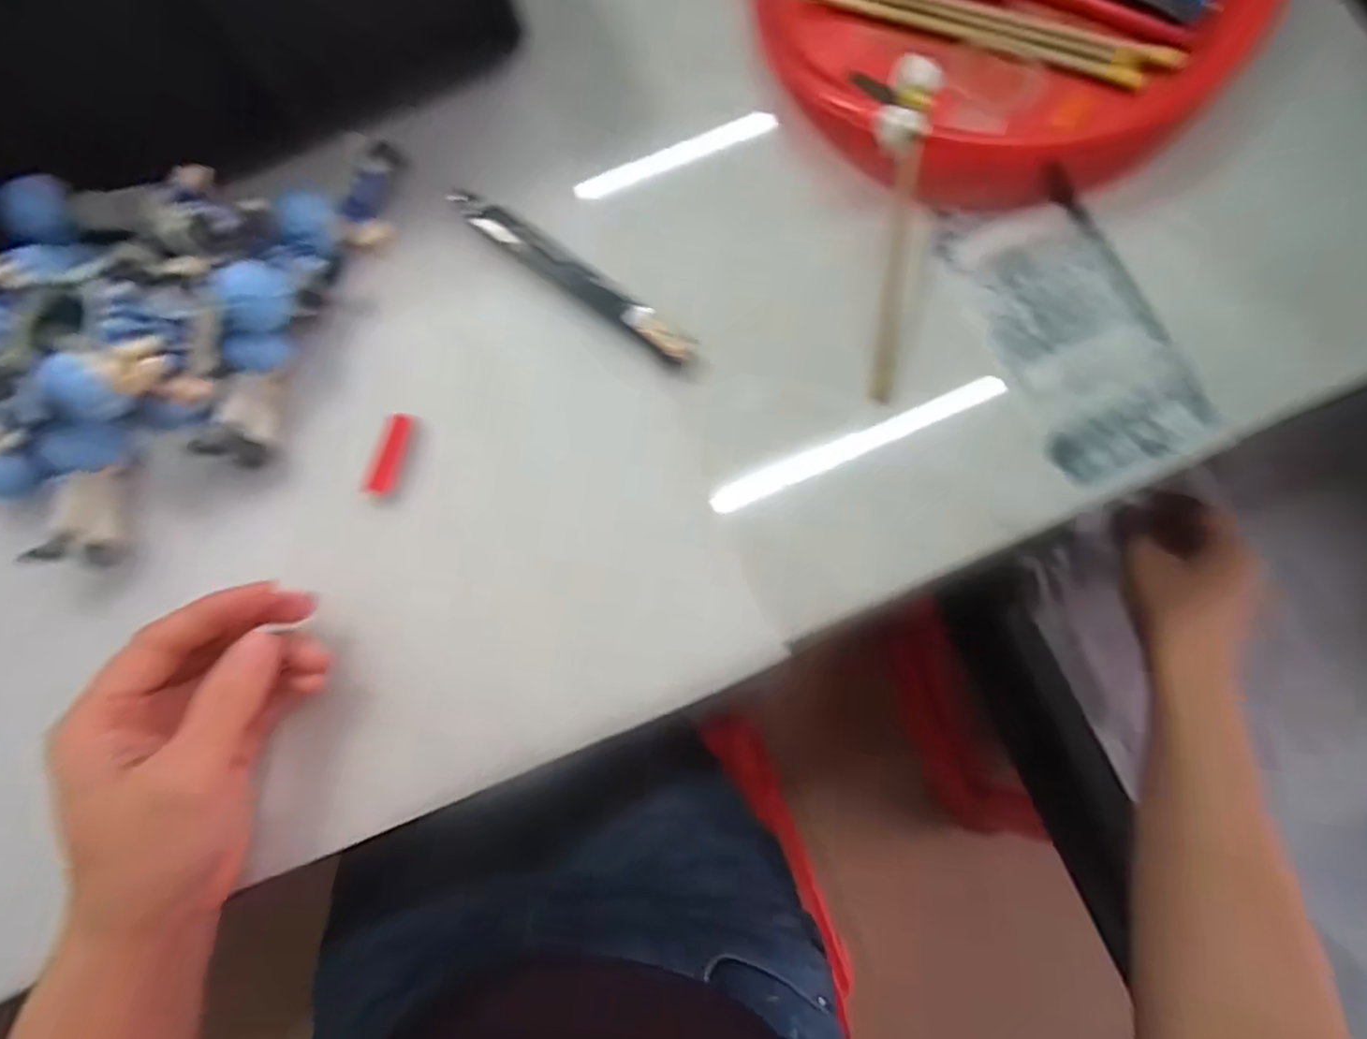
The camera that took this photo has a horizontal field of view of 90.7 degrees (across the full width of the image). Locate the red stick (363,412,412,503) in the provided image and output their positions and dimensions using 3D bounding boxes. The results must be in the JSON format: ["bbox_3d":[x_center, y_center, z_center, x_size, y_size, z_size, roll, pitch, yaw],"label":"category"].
[{"bbox_3d":[-0.132,-0.028,0.301,0.010,0.007,0.040,16,79,4],"label":"red stick"}]

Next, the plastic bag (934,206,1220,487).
[{"bbox_3d":[0.182,-0.090,0.314,0.074,0.004,0.138,-22,78,-3],"label":"plastic bag"}]

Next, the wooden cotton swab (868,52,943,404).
[{"bbox_3d":[0.093,-0.127,0.301,0.021,0.008,0.144,5,97,2],"label":"wooden cotton swab"}]

